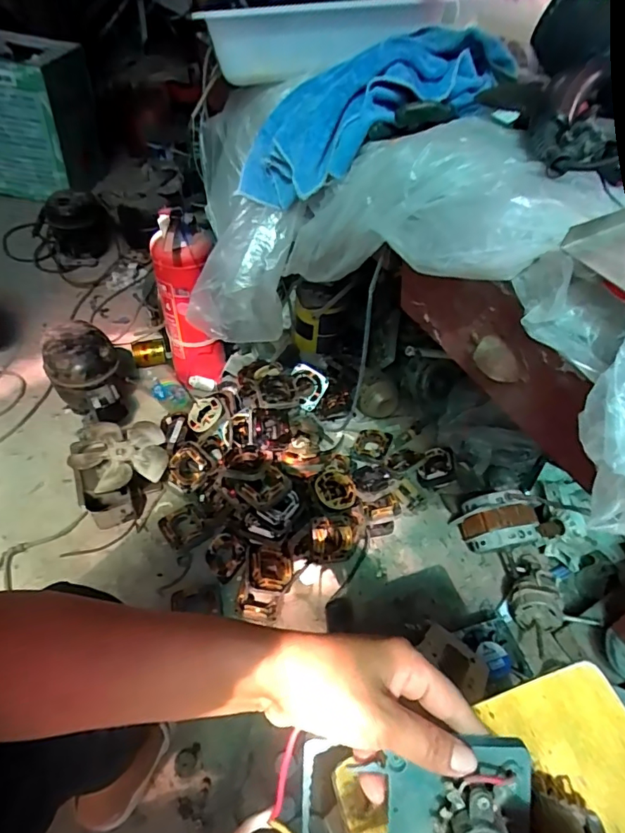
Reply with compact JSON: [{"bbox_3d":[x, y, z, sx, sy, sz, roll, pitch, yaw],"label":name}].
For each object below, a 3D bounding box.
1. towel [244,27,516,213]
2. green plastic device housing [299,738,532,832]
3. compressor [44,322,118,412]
[{"bbox_3d":[0.064,-0.340,0.556,0.334,0.092,0.165,-24,49,7],"label":"towel"},{"bbox_3d":[0.057,0.230,0.274,0.130,0.042,0.091,3,91,5],"label":"green plastic device housing"},{"bbox_3d":[-0.498,-0.092,1.080,0.141,0.147,0.192,-19,52,-22],"label":"compressor"}]

